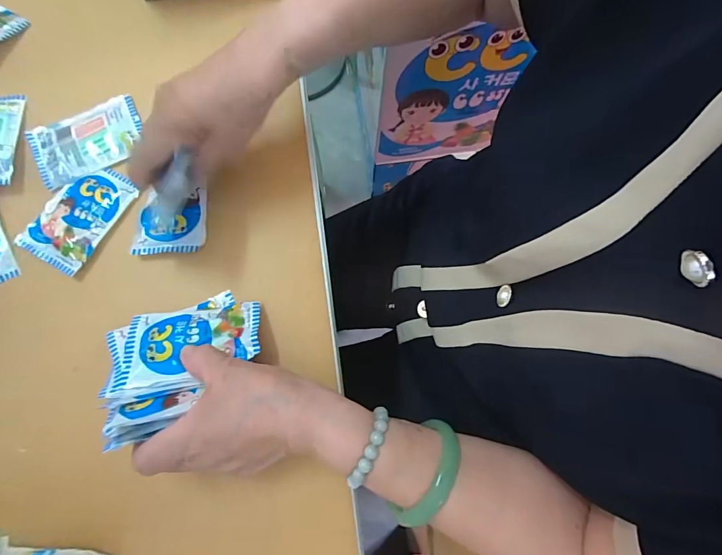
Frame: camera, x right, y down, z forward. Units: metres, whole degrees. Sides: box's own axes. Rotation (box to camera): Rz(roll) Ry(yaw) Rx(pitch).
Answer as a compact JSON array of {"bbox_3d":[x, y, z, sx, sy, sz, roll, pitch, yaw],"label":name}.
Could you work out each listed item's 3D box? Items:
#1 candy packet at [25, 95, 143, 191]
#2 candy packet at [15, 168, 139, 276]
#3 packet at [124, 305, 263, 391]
[{"bbox_3d":[-0.266,-0.133,0.370,0.102,0.007,0.062,-26,80,-6],"label":"candy packet"},{"bbox_3d":[-0.262,-0.059,0.353,0.069,0.004,0.100,33,80,6],"label":"candy packet"},{"bbox_3d":[-0.133,0.052,0.310,0.095,0.007,0.069,-3,53,-10],"label":"packet"}]

